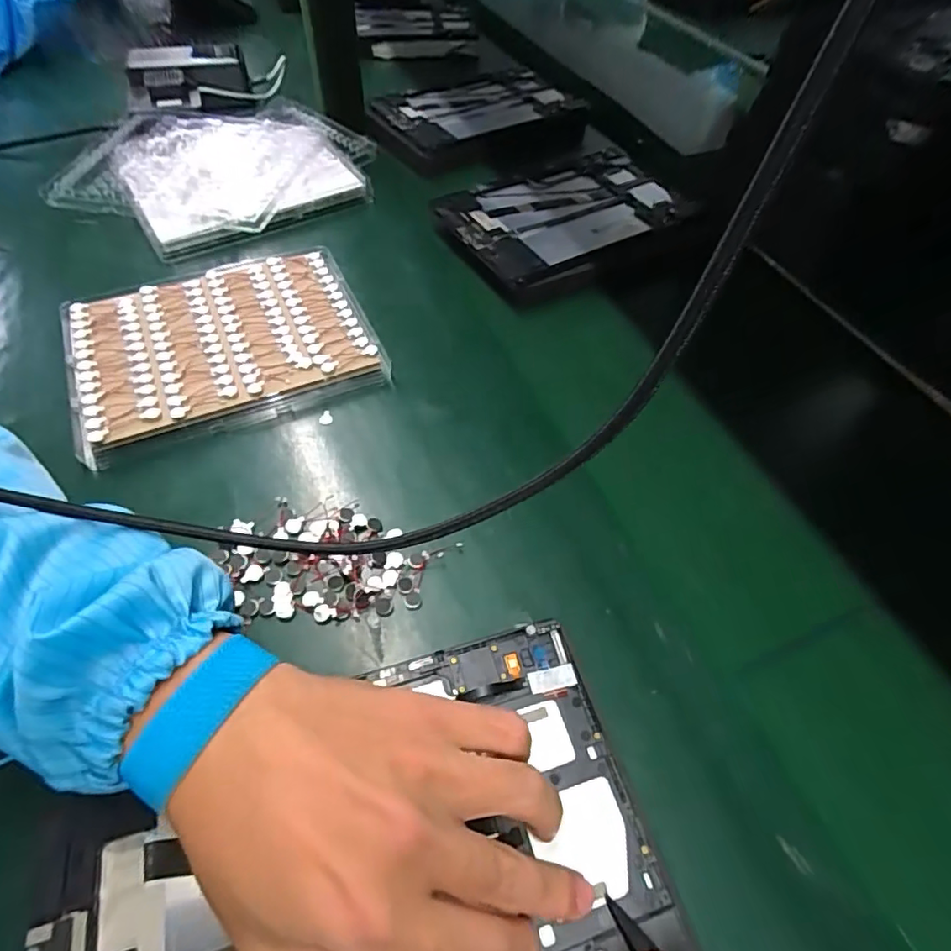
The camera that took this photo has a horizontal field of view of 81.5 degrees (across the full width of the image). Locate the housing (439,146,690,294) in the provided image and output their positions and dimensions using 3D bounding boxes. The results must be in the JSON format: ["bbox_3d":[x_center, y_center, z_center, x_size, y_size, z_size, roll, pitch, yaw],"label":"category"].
[{"bbox_3d":[0.097,-0.261,0.550,0.245,0.023,0.159,-25,61,-21],"label":"housing"}]

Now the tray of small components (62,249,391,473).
[{"bbox_3d":[-0.190,-0.100,0.418,0.209,0.020,0.164,-20,59,-18],"label":"tray of small components"}]

